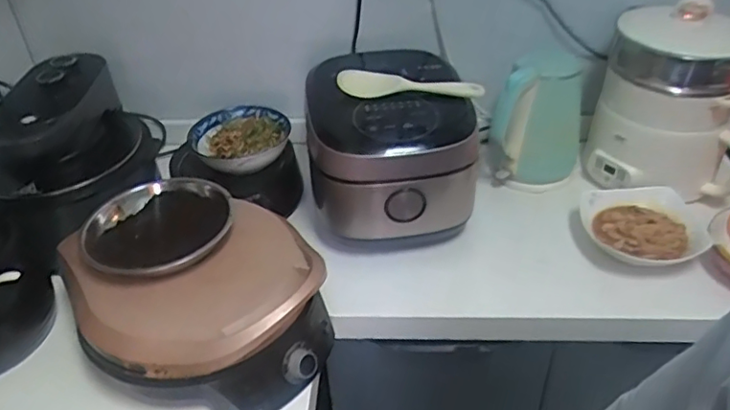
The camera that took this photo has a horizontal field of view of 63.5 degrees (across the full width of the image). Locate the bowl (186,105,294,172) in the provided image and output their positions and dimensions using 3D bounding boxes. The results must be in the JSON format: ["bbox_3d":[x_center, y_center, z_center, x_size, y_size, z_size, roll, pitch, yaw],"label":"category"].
[{"bbox_3d":[-0.210,-0.115,1.009,0.152,0.043,0.149,-2,38,1],"label":"bowl"}]

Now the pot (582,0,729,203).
[{"bbox_3d":[0.525,-0.184,0.989,0.236,0.271,0.228,-2,38,1],"label":"pot"}]

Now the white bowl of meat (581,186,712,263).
[{"bbox_3d":[0.433,0.022,0.922,0.172,0.044,0.173,-2,38,1],"label":"white bowl of meat"}]

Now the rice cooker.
[{"bbox_3d":[0.040,-0.098,0.948,0.247,0.235,0.290,-5,38,-3],"label":"rice cooker"}]

